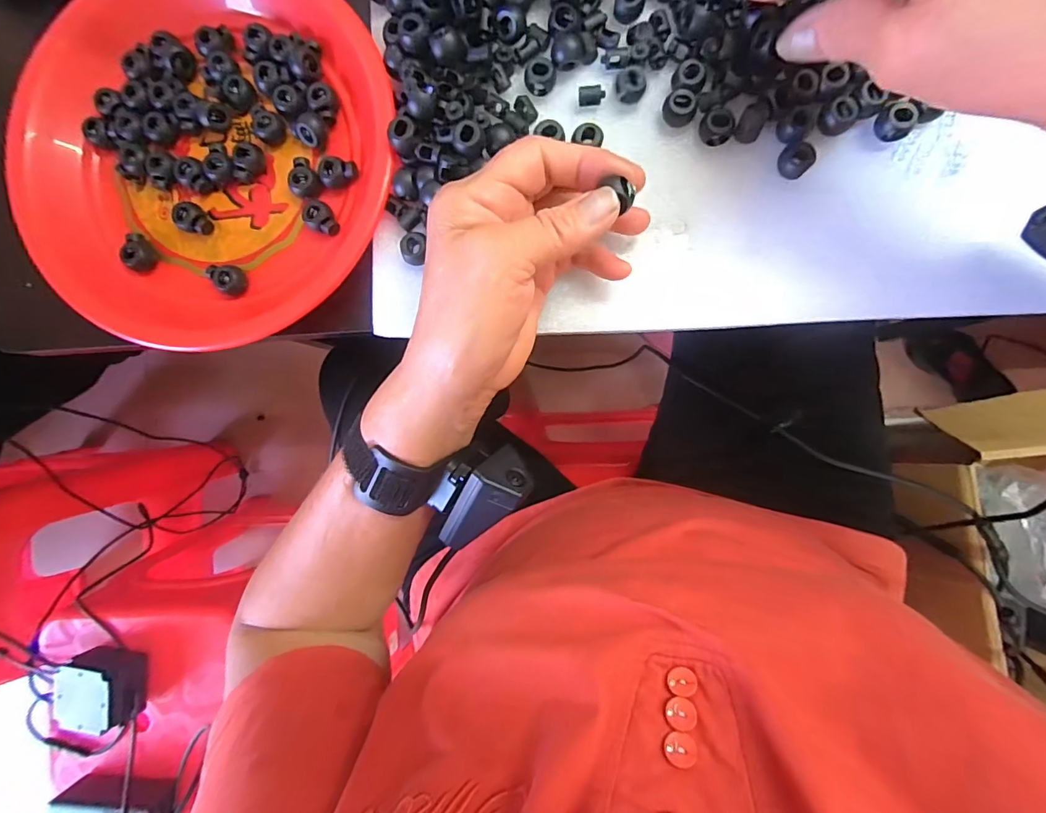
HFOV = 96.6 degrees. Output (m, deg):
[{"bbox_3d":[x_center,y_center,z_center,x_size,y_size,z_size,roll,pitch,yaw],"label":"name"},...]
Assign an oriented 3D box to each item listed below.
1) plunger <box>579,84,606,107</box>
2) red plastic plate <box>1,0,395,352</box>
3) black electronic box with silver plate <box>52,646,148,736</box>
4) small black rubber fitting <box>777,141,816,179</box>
[{"bbox_3d":[0.038,-0.172,0.259,0.014,0.008,0.010,4,91,5],"label":"plunger"},{"bbox_3d":[-0.191,-0.156,0.279,0.217,0.027,0.238,0,90,5],"label":"red plastic plate"},{"bbox_3d":[-0.515,0.347,0.570,0.085,0.046,0.080,1,90,5],"label":"black electronic box with silver plate"},{"bbox_3d":[0.144,-0.130,0.246,0.016,0.008,0.016,0,90,5],"label":"small black rubber fitting"}]

